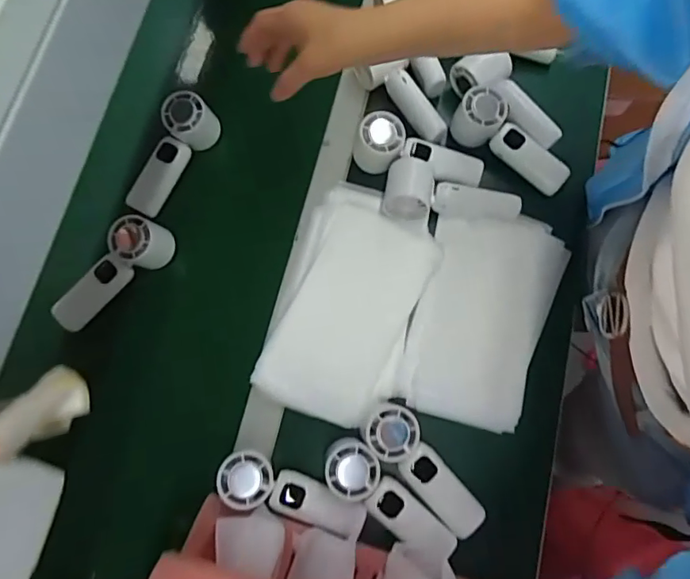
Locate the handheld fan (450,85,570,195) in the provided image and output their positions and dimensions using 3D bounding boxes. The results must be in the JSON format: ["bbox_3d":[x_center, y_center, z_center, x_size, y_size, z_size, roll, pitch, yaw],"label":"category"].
[{"bbox_3d":[0.198,-0.176,0.596,0.150,0.052,0.048,42,81,10],"label":"handheld fan"}]

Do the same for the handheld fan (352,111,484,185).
[{"bbox_3d":[0.086,-0.159,0.600,0.157,0.063,0.051,18,77,6],"label":"handheld fan"}]

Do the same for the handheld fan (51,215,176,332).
[{"bbox_3d":[-0.267,-0.021,0.570,0.050,0.044,0.148,42,81,11],"label":"handheld fan"}]

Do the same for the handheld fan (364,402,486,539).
[{"bbox_3d":[0.080,0.183,0.513,0.051,0.053,0.151,-41,79,-8],"label":"handheld fan"}]

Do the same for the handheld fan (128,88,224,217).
[{"bbox_3d":[-0.212,-0.162,0.612,0.055,0.042,0.150,33,95,9],"label":"handheld fan"}]

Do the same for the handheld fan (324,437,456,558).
[{"bbox_3d":[0.040,0.214,0.505,0.051,0.046,0.146,-44,79,-9],"label":"handheld fan"}]

